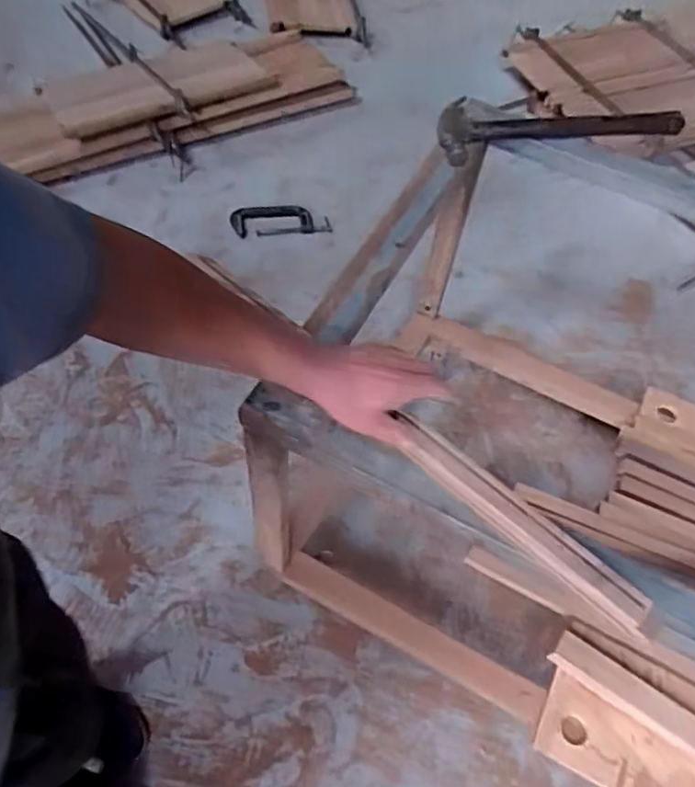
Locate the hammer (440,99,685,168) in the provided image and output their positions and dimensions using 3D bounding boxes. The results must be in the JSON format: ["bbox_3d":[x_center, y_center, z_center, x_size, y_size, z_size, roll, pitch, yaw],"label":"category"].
[{"bbox_3d":[0.333,-0.443,1.036,0.412,0.034,0.143,-10,59,-10],"label":"hammer"}]

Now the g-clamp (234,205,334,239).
[{"bbox_3d":[-0.194,-0.512,1.899,0.299,0.045,0.115,-1,57,-5],"label":"g-clamp"}]

